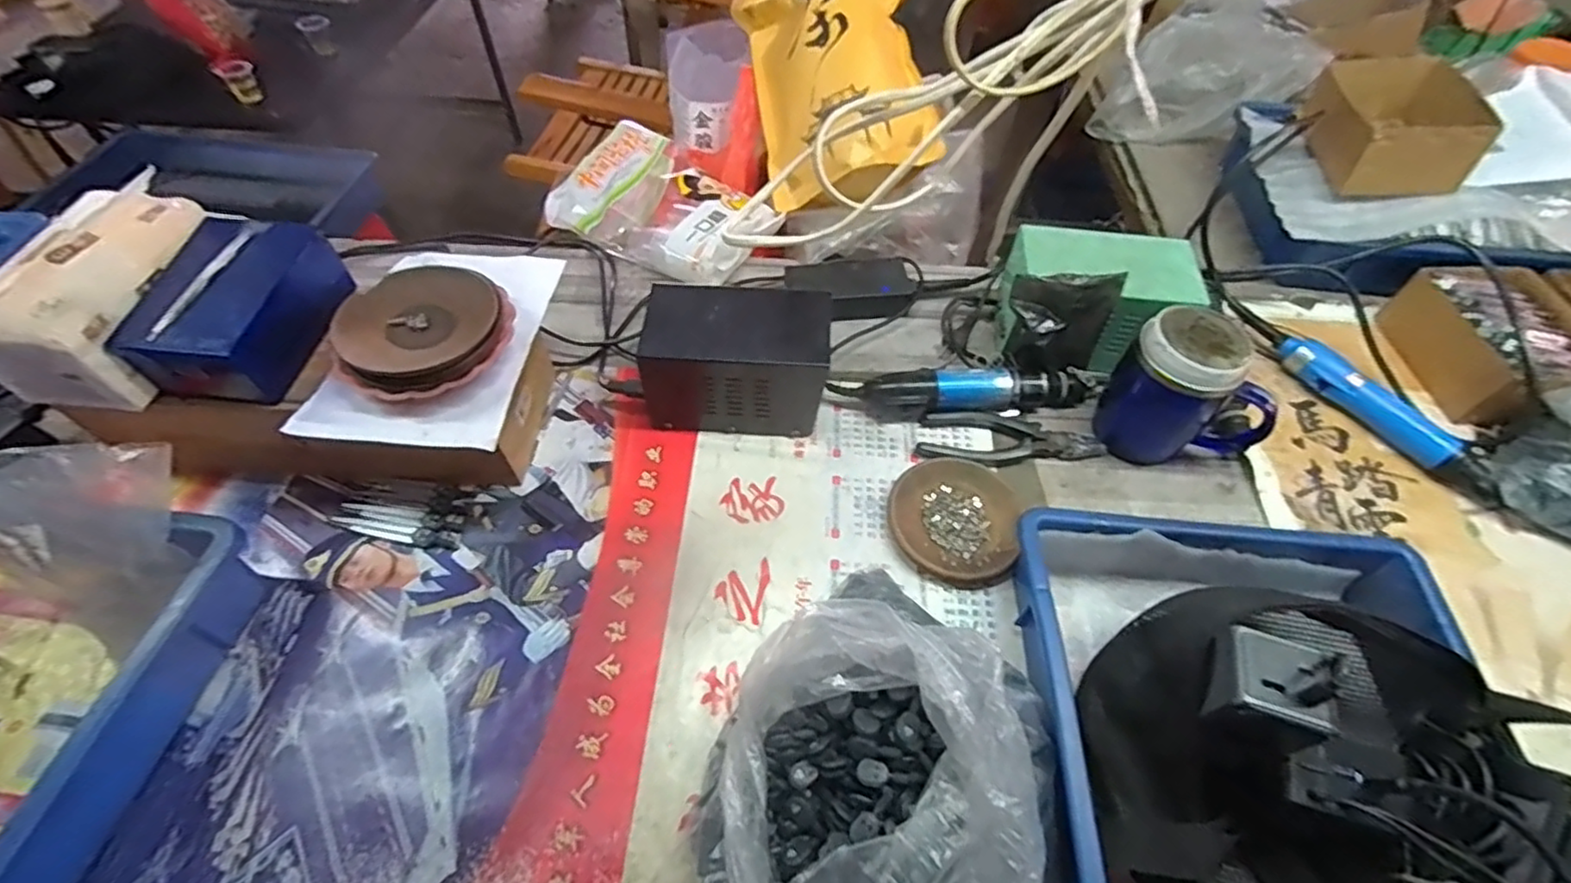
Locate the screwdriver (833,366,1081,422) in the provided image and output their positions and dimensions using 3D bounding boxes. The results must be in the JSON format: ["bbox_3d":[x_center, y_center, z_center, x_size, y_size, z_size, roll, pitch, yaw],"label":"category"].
[{"bbox_3d":[0.170,-0.046,0.638,0.241,0.039,0.034,-1,54,-2],"label":"screwdriver"}]

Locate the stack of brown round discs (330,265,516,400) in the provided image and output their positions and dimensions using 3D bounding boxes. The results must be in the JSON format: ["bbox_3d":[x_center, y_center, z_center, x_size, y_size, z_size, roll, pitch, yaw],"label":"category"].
[{"bbox_3d":[-0.284,-0.088,0.520,0.116,0.028,0.124,32,60,20],"label":"stack of brown round discs"}]

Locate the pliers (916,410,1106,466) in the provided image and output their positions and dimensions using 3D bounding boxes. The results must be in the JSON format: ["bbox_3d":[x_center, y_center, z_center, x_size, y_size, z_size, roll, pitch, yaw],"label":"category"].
[{"bbox_3d":[0.208,-0.004,0.618,0.166,0.014,0.058,5,54,2],"label":"pliers"}]

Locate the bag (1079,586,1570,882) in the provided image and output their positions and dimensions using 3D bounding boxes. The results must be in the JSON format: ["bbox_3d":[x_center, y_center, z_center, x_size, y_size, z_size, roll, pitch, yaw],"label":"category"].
[{"bbox_3d":[0.333,0.205,0.393,0.265,0.120,0.264,-8,55,-7],"label":"bag"}]

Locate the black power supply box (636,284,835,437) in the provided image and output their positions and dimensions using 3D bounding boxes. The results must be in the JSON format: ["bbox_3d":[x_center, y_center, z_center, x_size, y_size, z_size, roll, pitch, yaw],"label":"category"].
[{"bbox_3d":[-0.042,-0.071,0.607,0.160,0.104,0.085,6,54,3],"label":"black power supply box"}]

